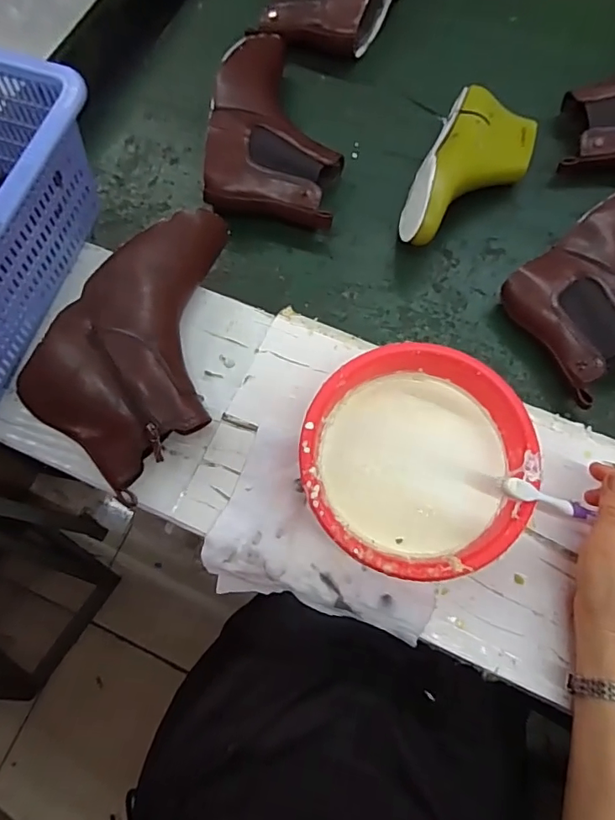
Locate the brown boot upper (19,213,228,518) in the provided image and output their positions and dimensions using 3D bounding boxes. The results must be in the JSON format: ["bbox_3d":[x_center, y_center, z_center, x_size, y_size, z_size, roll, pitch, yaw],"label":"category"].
[{"bbox_3d":[-0.142,-0.065,0.490,0.146,0.065,0.274,30,75,10],"label":"brown boot upper"}]

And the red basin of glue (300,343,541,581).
[{"bbox_3d":[0.091,0.047,0.445,0.184,0.072,0.186,0,72,1],"label":"red basin of glue"}]

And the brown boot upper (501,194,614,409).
[{"bbox_3d":[0.341,-0.135,0.532,0.249,0.081,0.161,-33,75,-9],"label":"brown boot upper"}]

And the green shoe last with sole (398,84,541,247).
[{"bbox_3d":[0.188,-0.272,0.584,0.110,0.077,0.234,25,74,9],"label":"green shoe last with sole"}]

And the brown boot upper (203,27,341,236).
[{"bbox_3d":[-0.033,-0.341,0.612,0.149,0.080,0.231,7,72,3],"label":"brown boot upper"}]

